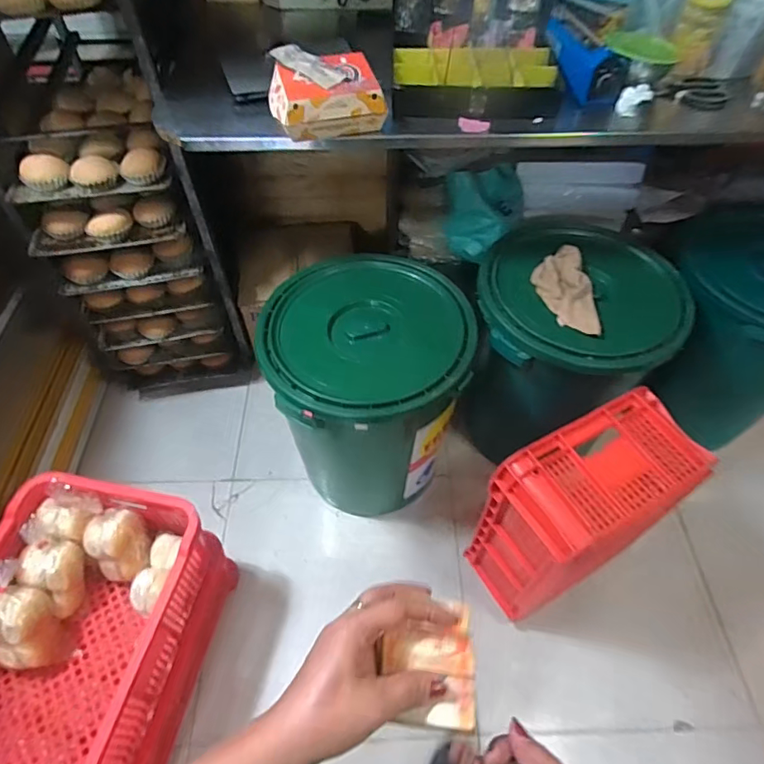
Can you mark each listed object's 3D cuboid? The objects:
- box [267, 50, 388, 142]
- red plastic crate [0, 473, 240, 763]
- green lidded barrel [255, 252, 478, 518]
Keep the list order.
[{"bbox_3d":[-0.098,-0.482,0.868,0.177,0.075,0.126,-14,55,-10],"label":"box"},{"bbox_3d":[-0.556,0.471,0.944,0.361,0.247,0.505,10,54,8],"label":"red plastic crate"},{"bbox_3d":[-0.032,0.034,1.211,0.404,0.494,0.375,-9,54,-7],"label":"green lidded barrel"}]

